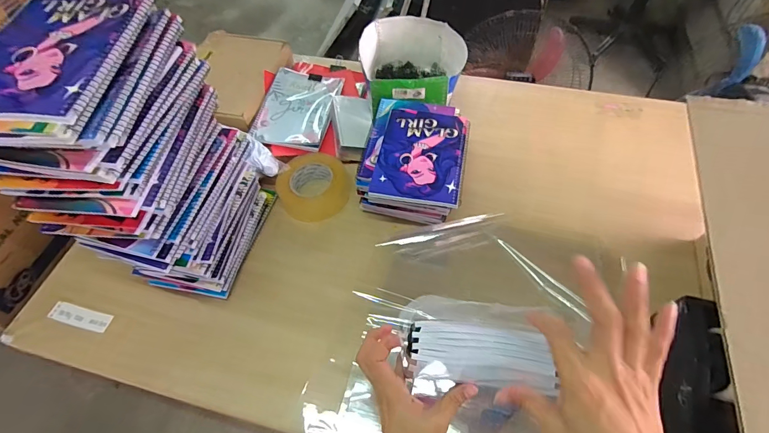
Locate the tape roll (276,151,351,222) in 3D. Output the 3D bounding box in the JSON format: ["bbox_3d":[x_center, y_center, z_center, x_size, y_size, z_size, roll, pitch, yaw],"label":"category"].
[{"bbox_3d":[-0.133,-0.054,0.733,0.131,0.050,0.130,-22,58,-10],"label":"tape roll"}]

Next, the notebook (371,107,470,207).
[{"bbox_3d":[0.065,-0.108,0.657,0.144,0.008,0.199,9,58,9],"label":"notebook"}]

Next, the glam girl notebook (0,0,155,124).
[{"bbox_3d":[-0.331,-0.169,0.384,0.144,0.018,0.199,5,61,8],"label":"glam girl notebook"}]

